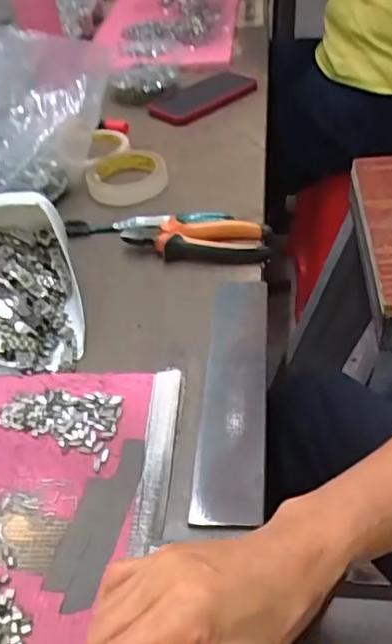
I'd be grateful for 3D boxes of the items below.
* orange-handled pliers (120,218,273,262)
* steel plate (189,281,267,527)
[{"bbox_3d":[0.002,-0.085,0.612,0.149,0.026,0.059,4,45,10],"label":"orange-handled pliers"},{"bbox_3d":[0.031,0.048,0.478,0.050,0.006,0.247,-3,42,11],"label":"steel plate"}]

